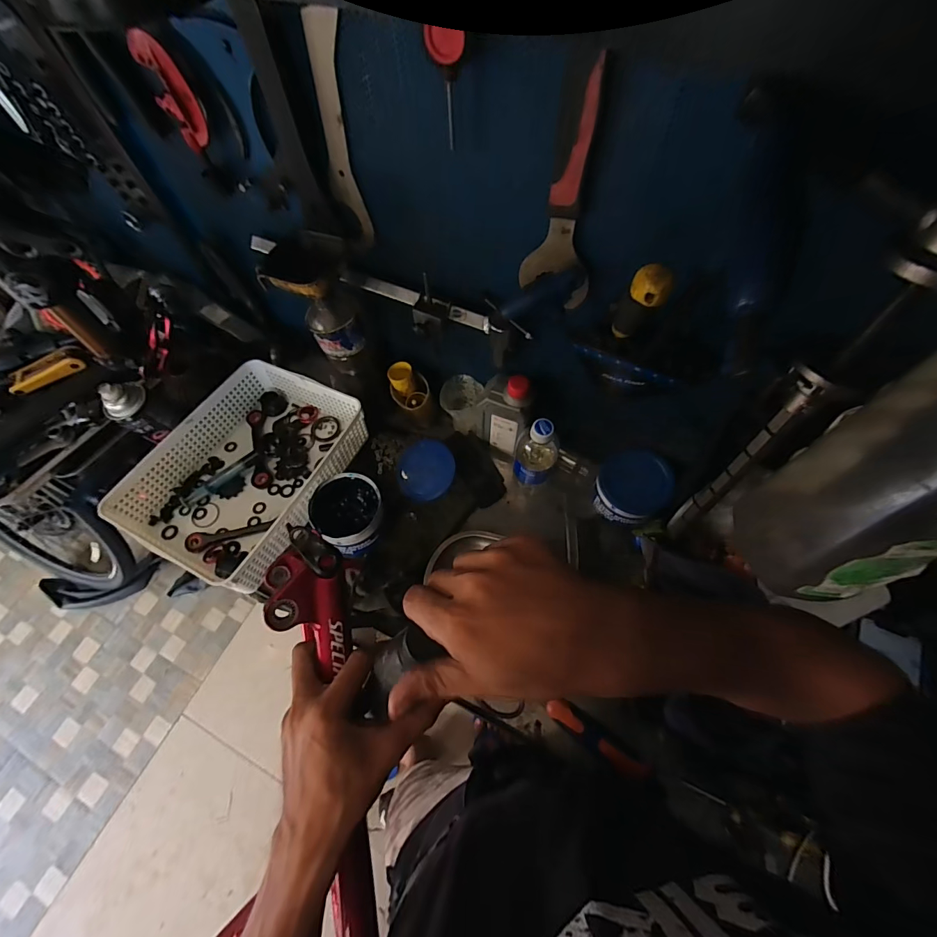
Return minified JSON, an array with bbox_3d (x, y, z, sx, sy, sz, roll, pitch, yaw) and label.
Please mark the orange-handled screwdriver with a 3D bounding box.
[{"bbox_3d":[0.195,0.352,0.504,0.207,0.026,0.034,28,68,15],"label":"orange-handled screwdriver"}]

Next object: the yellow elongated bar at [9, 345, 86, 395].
[{"bbox_3d":[-0.703,-0.161,0.687,0.121,0.035,0.038,-21,64,-8],"label":"yellow elongated bar"}]

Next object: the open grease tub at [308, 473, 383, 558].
[{"bbox_3d":[-0.175,0.070,0.616,0.104,0.071,0.105,-31,66,-13],"label":"open grease tub"}]

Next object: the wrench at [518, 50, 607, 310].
[{"bbox_3d":[0.089,-0.238,0.373,0.068,0.198,0.027,38,71,19],"label":"wrench"}]

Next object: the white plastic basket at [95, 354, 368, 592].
[{"bbox_3d":[-0.338,-0.001,0.656,0.253,0.085,0.329,23,67,13],"label":"white plastic basket"}]

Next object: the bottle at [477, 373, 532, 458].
[{"bbox_3d":[0.053,-0.079,0.641,0.081,0.166,0.049,27,67,15],"label":"bottle"}]

